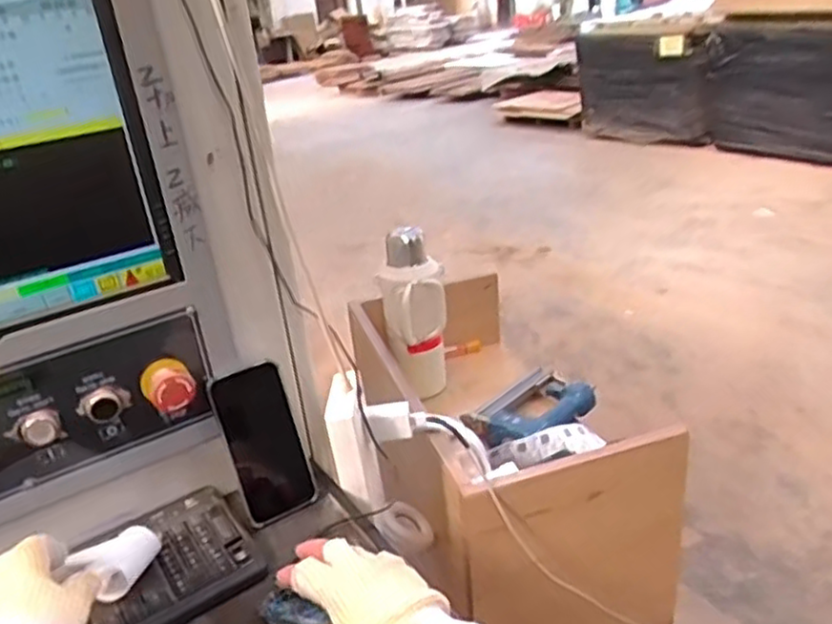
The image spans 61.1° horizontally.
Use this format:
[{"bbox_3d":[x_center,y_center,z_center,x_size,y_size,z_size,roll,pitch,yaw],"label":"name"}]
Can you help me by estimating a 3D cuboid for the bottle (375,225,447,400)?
[{"bbox_3d":[-0.004,0.006,1.215,0.108,0.284,0.100,-9,26,-3],"label":"bottle"}]

